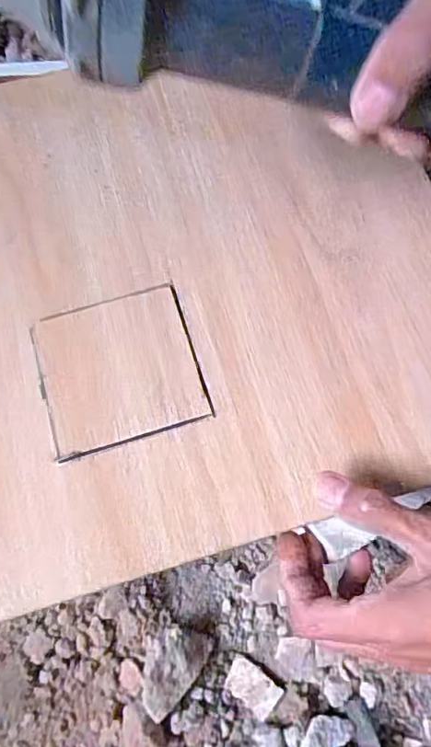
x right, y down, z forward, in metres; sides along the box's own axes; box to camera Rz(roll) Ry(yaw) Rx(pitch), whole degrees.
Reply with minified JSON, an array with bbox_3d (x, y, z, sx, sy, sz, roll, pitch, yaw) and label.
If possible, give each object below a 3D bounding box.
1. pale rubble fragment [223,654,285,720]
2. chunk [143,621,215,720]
[{"bbox_3d":[0.026,0.225,0.384,0.038,0.009,0.024,35,77,10],"label":"pale rubble fragment"},{"bbox_3d":[-0.031,0.206,0.373,0.035,0.022,0.055,32,76,9],"label":"chunk"}]

